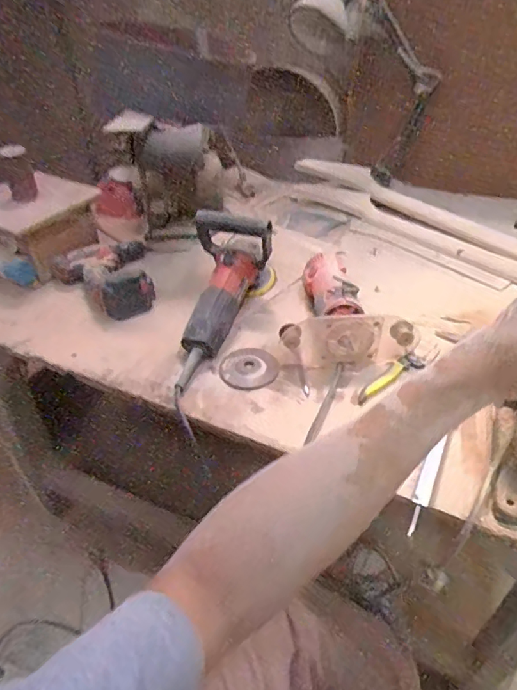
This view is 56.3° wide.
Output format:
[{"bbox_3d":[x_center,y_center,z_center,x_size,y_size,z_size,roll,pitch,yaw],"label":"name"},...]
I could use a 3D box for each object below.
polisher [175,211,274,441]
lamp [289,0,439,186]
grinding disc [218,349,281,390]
[{"bbox_3d":[-0.069,-0.048,0.776,0.122,0.162,0.374,10,61,14],"label":"polisher"},{"bbox_3d":[0.254,-0.593,1.066,0.201,0.410,0.121,-27,33,27],"label":"lamp"},{"bbox_3d":[-0.017,0.034,0.733,0.085,0.010,0.076,-32,49,-29],"label":"grinding disc"}]

